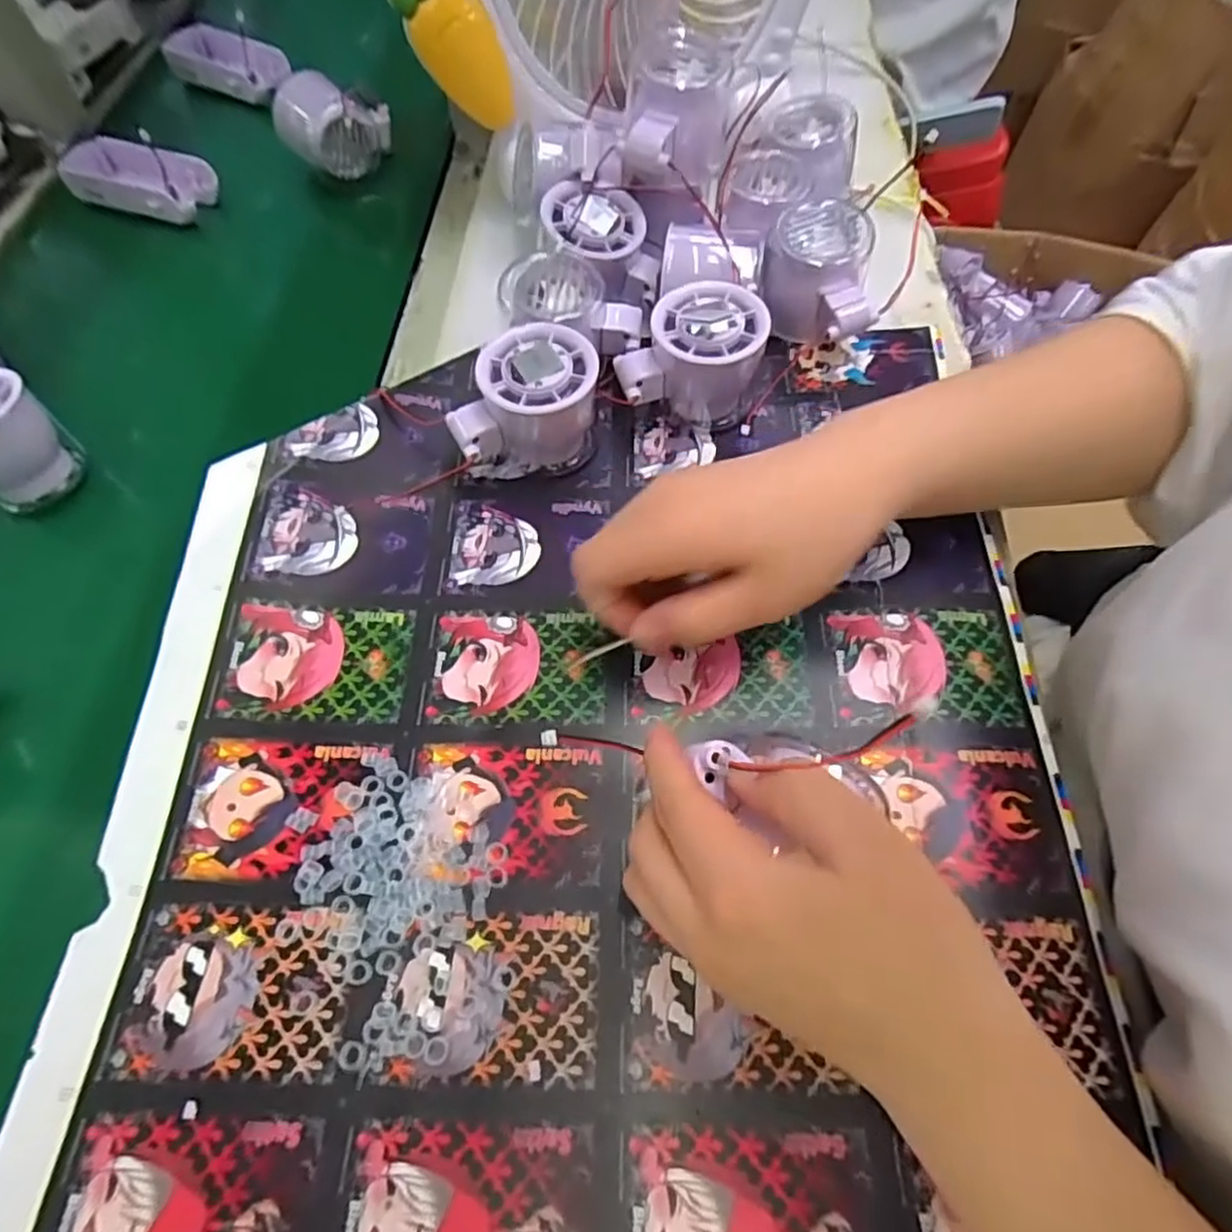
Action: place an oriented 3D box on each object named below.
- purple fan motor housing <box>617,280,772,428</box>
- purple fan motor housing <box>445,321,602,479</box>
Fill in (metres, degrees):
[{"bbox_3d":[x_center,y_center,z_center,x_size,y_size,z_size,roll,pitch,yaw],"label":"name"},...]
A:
[{"bbox_3d":[0.041,-0.137,0.377,0.075,0.058,0.056,5,62,3],"label":"purple fan motor housing"},{"bbox_3d":[-0.047,-0.108,0.361,0.073,0.057,0.055,-8,62,-4],"label":"purple fan motor housing"}]

